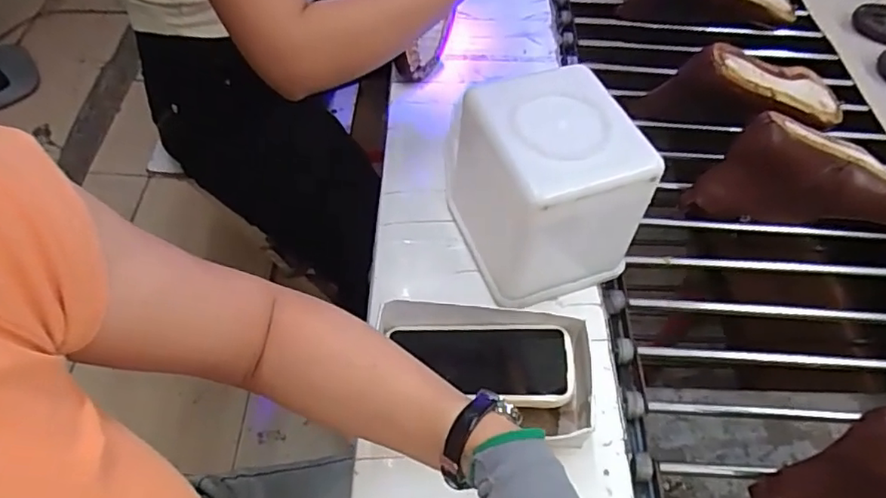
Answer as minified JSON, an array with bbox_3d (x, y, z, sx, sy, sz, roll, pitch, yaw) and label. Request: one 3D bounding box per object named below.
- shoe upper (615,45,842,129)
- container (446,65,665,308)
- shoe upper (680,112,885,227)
[{"bbox_3d":[0.397,-0.201,0.765,0.266,0.122,0.088,-3,54,-3],"label":"shoe upper"},{"bbox_3d":[0.093,-0.055,0.566,0.132,0.161,0.145,-16,56,-13],"label":"container"},{"bbox_3d":[0.436,-0.084,0.689,0.272,0.111,0.073,6,54,3],"label":"shoe upper"}]

